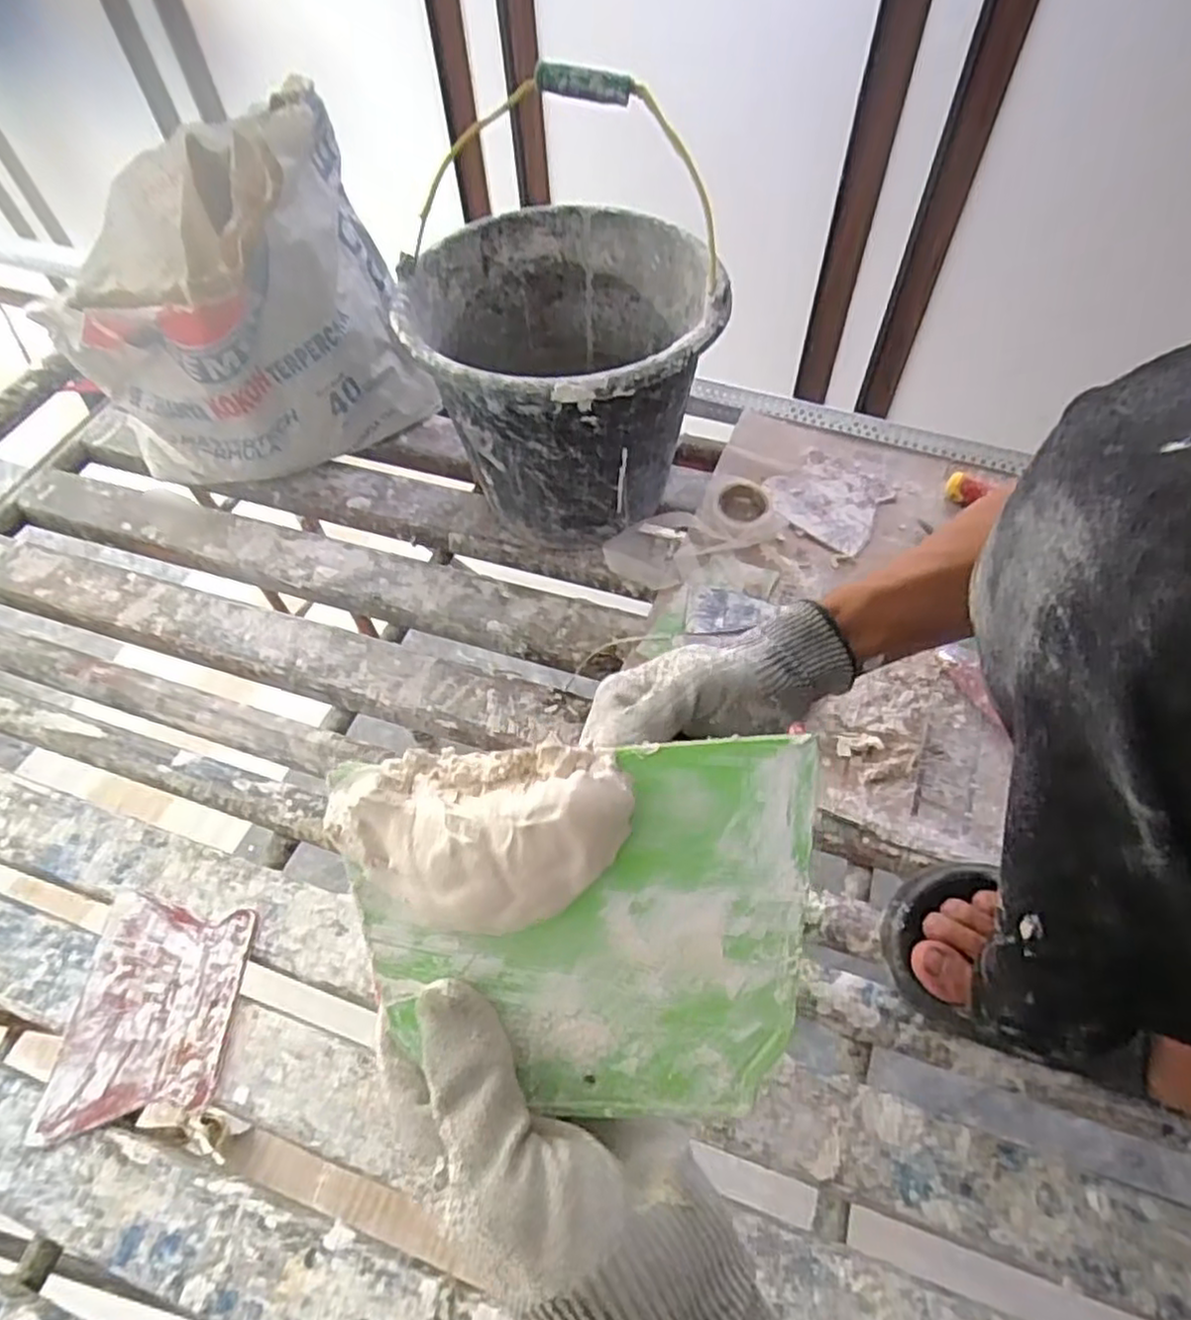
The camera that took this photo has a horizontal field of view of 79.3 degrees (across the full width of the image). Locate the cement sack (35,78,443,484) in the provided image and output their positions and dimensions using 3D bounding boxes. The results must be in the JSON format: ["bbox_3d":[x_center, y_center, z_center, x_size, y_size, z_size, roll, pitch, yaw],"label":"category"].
[{"bbox_3d":[-0.370,-0.357,0.730,0.230,0.315,0.285,38,67,23],"label":"cement sack"}]

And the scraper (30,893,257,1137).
[{"bbox_3d":[-0.329,0.258,0.537,0.121,0.005,0.157,-1,59,2],"label":"scraper"}]

